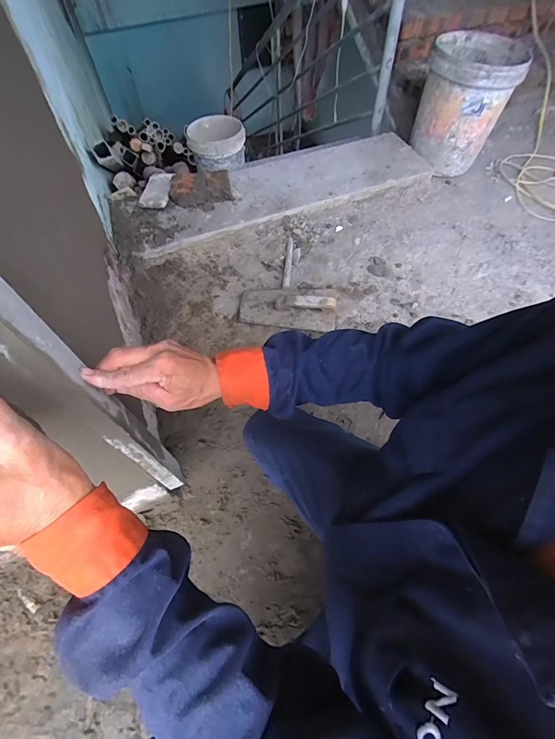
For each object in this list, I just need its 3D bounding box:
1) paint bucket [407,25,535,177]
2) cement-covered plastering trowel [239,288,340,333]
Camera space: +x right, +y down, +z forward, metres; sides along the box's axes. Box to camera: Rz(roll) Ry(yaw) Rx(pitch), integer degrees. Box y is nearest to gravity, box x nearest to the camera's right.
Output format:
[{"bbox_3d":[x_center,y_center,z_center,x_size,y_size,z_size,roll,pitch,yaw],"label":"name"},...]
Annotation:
[{"bbox_3d":[0.648,-0.938,1.264,0.284,0.309,0.314,18,61,13],"label":"paint bucket"},{"bbox_3d":[0.030,-0.196,1.040,0.283,0.084,0.141,5,61,3],"label":"cement-covered plastering trowel"}]

